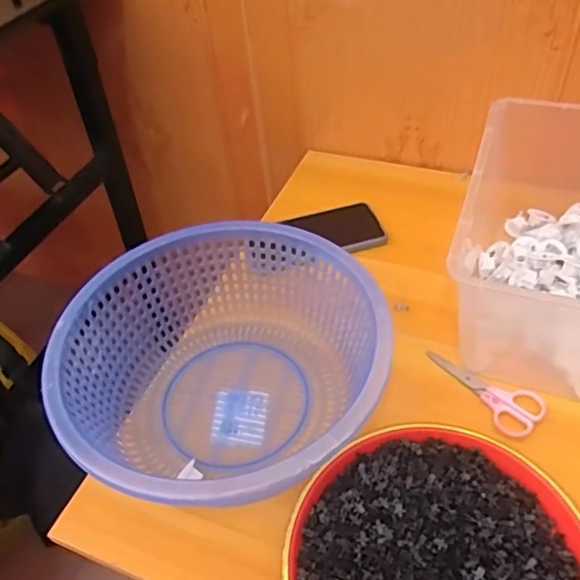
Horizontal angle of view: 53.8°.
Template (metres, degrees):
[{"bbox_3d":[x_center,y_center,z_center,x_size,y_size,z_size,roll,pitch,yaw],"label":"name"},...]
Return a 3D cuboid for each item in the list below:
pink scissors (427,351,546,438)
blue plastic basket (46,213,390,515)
[{"bbox_3d":[0.176,0.090,0.532,0.049,0.004,0.115,-37,53,-26],"label":"pink scissors"},{"bbox_3d":[-0.054,0.067,0.508,0.261,0.113,0.276,-3,47,4],"label":"blue plastic basket"}]

